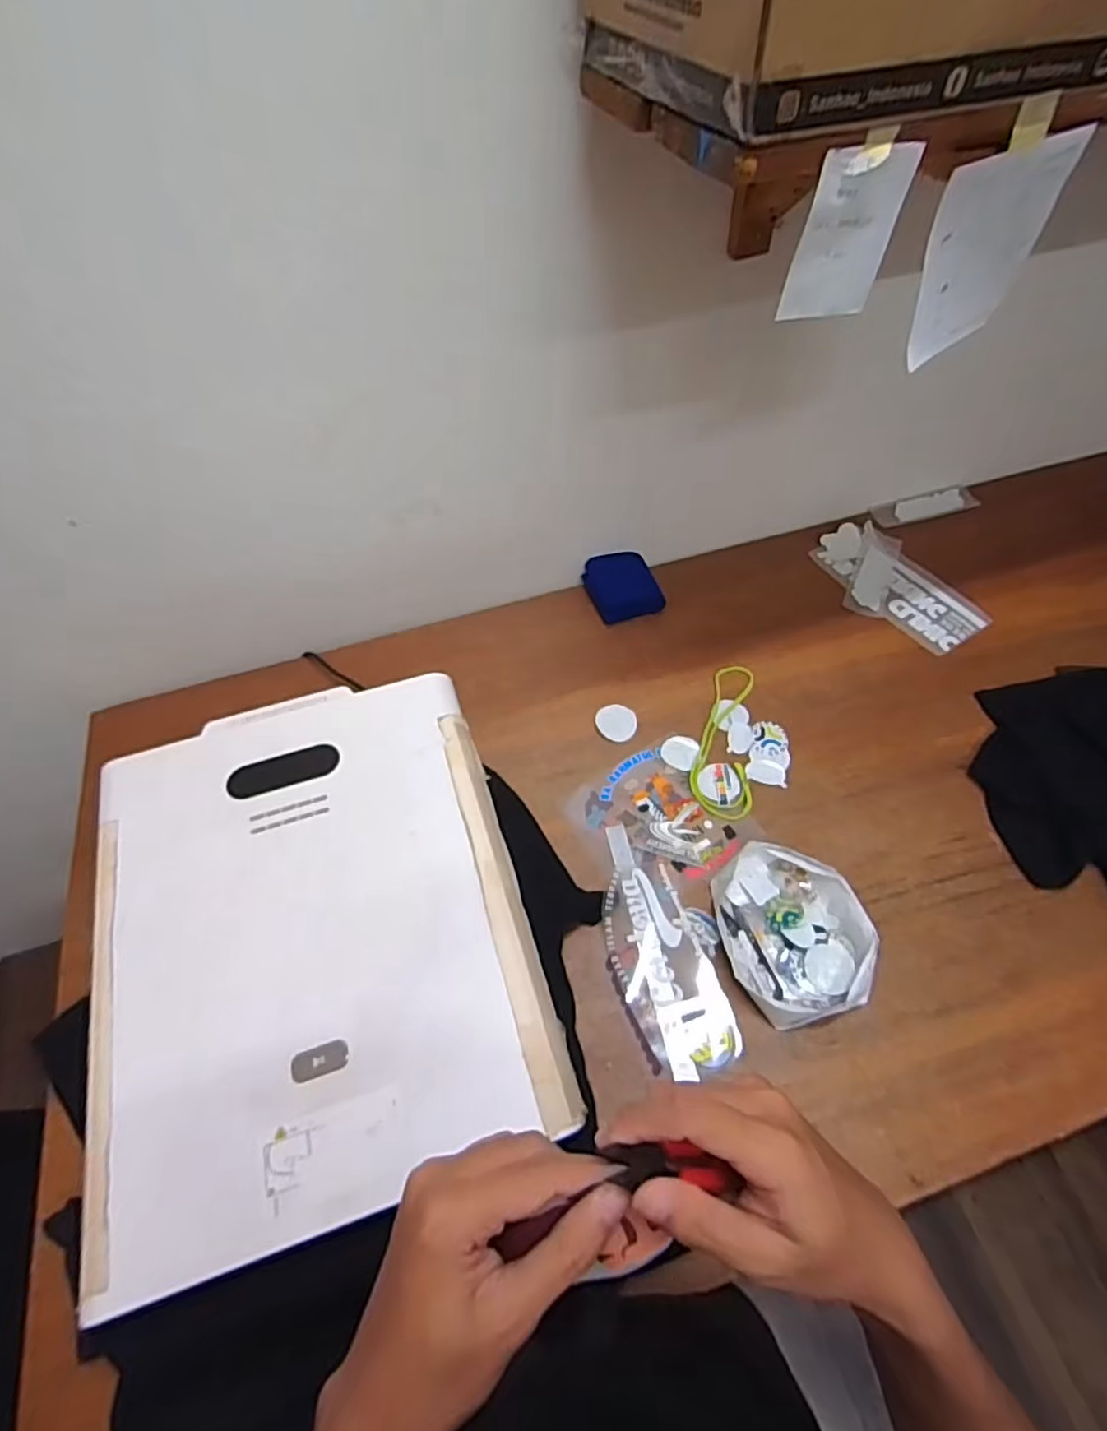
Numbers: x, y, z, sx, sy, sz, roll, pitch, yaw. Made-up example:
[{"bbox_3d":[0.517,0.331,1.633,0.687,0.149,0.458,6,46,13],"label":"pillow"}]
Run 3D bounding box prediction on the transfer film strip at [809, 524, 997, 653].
[{"bbox_3d":[0.568,-0.219,1.092,0.169,0.012,0.288,-25,59,-13],"label":"transfer film strip"}]

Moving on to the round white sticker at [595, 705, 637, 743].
[{"bbox_3d":[0.092,0.010,0.955,0.058,0.004,0.055,0,69,1],"label":"round white sticker"}]

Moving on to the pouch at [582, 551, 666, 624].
[{"bbox_3d":[0.115,-0.215,1.089,0.115,0.038,0.121,-16,57,-8],"label":"pouch"}]

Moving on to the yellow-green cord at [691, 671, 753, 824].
[{"bbox_3d":[0.245,0.028,0.940,0.080,0.009,0.255,7,57,8],"label":"yellow-green cord"}]

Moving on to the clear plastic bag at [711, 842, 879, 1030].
[{"bbox_3d":[0.283,0.252,0.771,0.160,0.040,0.200,-8,57,-2],"label":"clear plastic bag"}]

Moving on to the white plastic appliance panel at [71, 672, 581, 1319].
[{"bbox_3d":[-0.242,0.195,0.651,0.413,0.036,0.520,-17,57,-8],"label":"white plastic appliance panel"}]

